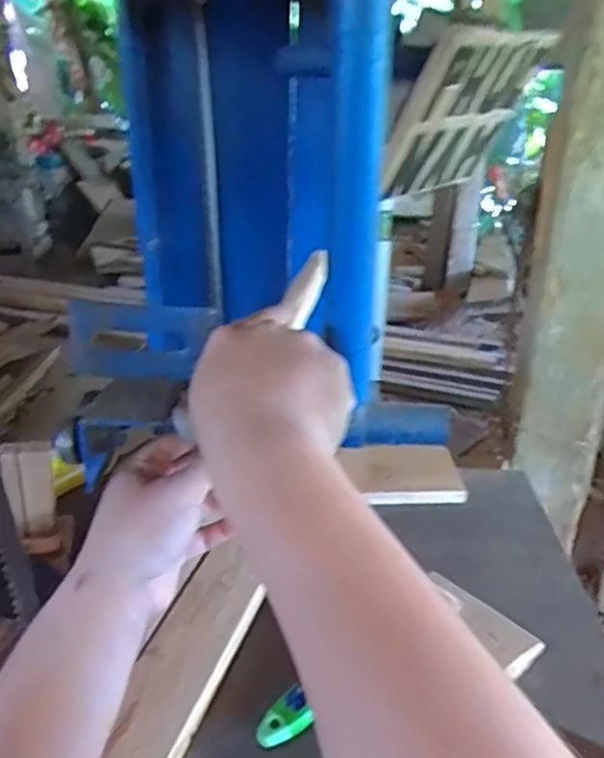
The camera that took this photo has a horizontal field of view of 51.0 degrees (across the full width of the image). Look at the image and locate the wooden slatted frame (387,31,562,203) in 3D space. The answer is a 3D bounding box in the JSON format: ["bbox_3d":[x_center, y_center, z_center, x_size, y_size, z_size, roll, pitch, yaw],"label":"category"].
[{"bbox_3d":[0.136,-0.224,0.543,0.169,0.147,0.012,-26,64,-38],"label":"wooden slatted frame"}]

